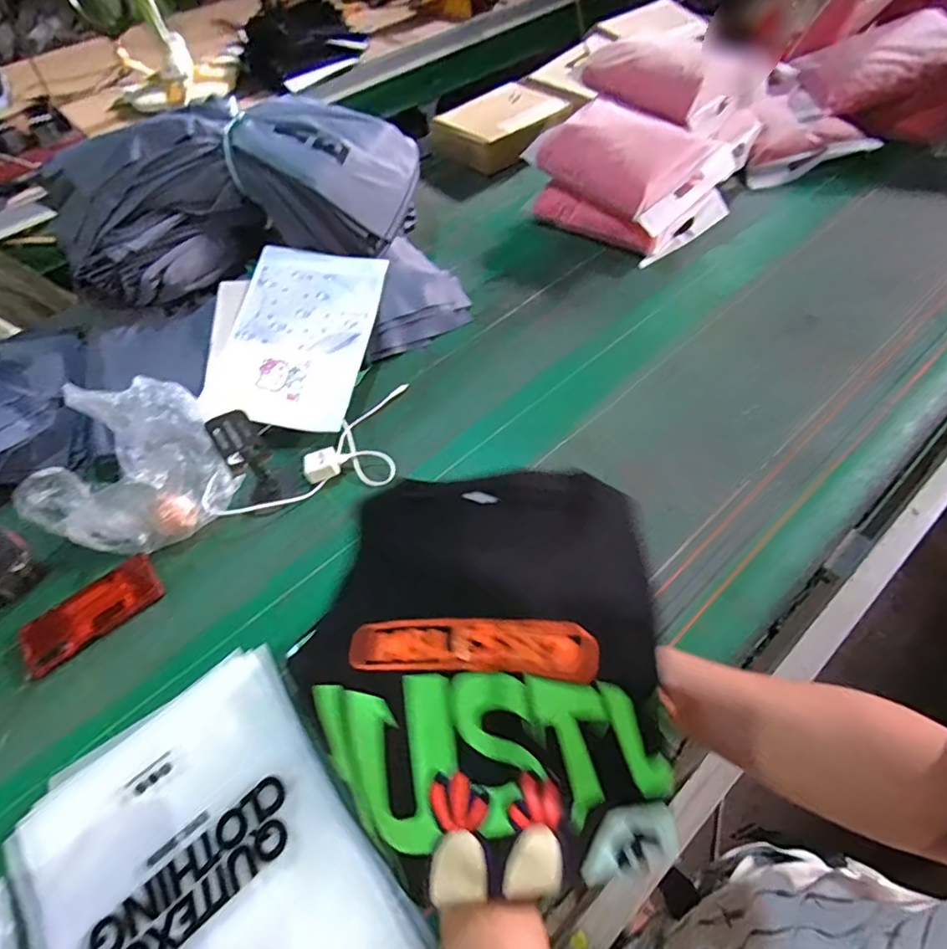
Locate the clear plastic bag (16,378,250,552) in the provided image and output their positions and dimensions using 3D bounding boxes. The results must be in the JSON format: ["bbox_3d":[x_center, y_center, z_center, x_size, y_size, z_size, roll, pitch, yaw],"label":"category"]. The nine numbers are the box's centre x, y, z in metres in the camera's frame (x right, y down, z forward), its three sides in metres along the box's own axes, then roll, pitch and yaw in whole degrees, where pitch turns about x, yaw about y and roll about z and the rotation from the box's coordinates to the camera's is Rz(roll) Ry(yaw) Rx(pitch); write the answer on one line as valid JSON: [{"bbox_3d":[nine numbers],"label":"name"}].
[{"bbox_3d":[-0.467,-0.017,0.708,0.235,0.177,0.182,0,55,6],"label":"clear plastic bag"}]

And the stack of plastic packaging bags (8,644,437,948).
[{"bbox_3d":[-0.242,0.383,0.493,0.275,0.030,0.378,-35,60,-19],"label":"stack of plastic packaging bags"}]

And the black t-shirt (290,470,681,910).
[{"bbox_3d":[0.008,0.115,0.340,0.207,0.085,0.239,-2,55,3],"label":"black t-shirt"}]

